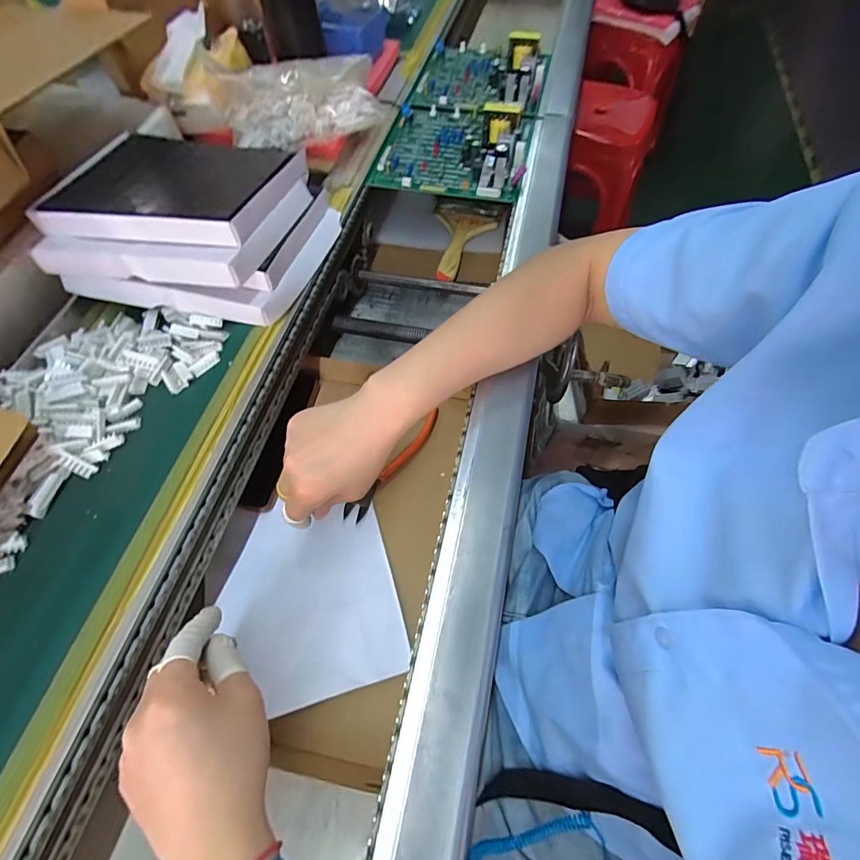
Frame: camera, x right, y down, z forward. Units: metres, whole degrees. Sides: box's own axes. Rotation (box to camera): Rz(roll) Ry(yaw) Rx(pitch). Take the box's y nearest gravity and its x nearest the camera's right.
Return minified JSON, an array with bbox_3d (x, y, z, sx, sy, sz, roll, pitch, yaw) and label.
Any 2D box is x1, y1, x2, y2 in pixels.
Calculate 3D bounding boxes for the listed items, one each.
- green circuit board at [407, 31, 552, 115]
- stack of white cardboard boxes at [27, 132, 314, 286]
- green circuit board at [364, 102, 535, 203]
[{"bbox_3d":[0.077,-0.523,0.595,0.176,0.044,0.181,11,62,7],"label":"green circuit board"},{"bbox_3d":[-0.241,-0.211,0.417,0.222,0.083,0.188,10,62,7],"label":"stack of white cardboard boxes"},{"bbox_3d":[0.032,-0.371,0.522,0.180,0.042,0.178,10,62,7],"label":"green circuit board"}]

